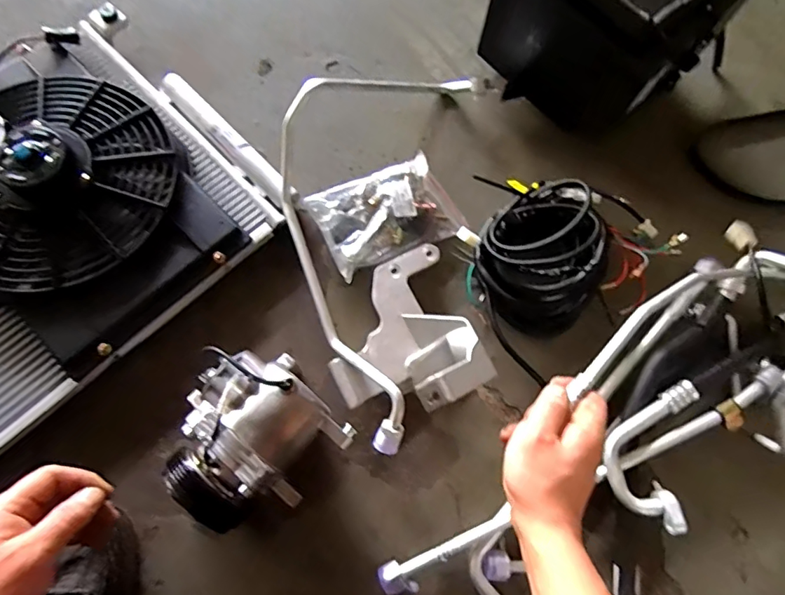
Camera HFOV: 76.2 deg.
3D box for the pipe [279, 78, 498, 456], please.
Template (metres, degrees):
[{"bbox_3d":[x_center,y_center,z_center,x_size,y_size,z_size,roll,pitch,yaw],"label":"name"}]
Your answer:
[{"bbox_3d":[-0.042,-0.096,0.610,0.234,0.088,0.504,15,74,3],"label":"pipe"}]

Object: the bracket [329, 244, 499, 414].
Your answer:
[{"bbox_3d":[0.003,0.025,0.538,0.149,0.167,0.197,-12,74,-5],"label":"bracket"}]

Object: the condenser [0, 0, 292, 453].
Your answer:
[{"bbox_3d":[-0.481,-0.074,0.598,0.444,0.106,0.595,44,77,10],"label":"condenser"}]

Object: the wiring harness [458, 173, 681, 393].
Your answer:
[{"bbox_3d":[0.209,-0.062,0.599,0.240,0.091,0.197,-34,77,-10],"label":"wiring harness"}]

